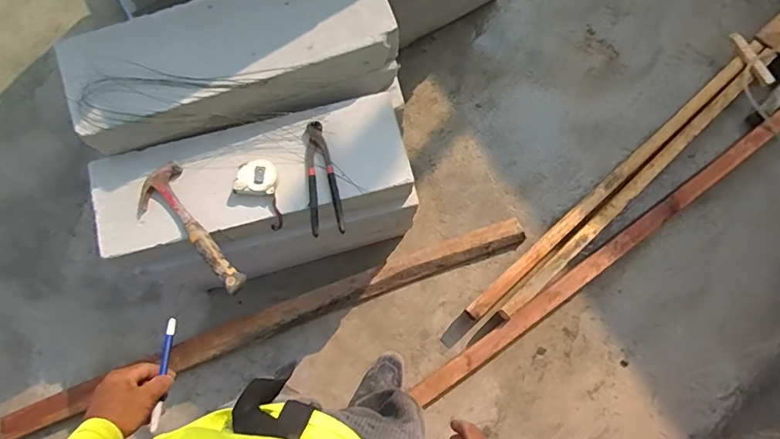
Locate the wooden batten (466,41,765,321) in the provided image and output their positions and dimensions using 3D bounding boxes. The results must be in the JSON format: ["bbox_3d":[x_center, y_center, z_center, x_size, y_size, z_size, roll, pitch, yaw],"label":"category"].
[{"bbox_3d":[0.650,-0.134,1.338,1.151,0.053,0.042,-41,80,-9],"label":"wooden batten"}]

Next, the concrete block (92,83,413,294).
[{"bbox_3d":[-0.258,-0.059,1.007,0.595,0.223,0.249,-12,77,-4],"label":"concrete block"}]

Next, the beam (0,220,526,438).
[{"bbox_3d":[-0.308,0.273,1.294,1.402,0.055,0.081,-21,78,-6],"label":"beam"}]

